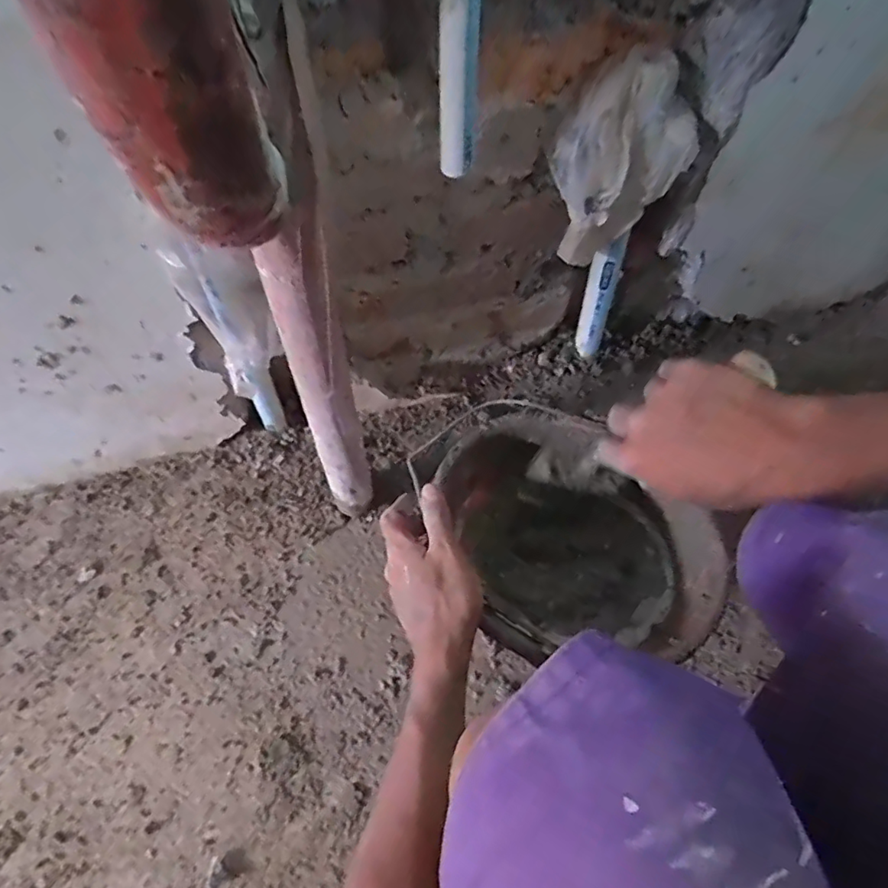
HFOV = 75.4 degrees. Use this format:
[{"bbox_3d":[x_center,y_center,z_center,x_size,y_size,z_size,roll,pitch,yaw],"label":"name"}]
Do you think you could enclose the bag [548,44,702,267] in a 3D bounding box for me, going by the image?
[{"bbox_3d":[0.162,-0.250,0.529,0.136,0.167,0.061,-16,64,-11],"label":"bag"}]

